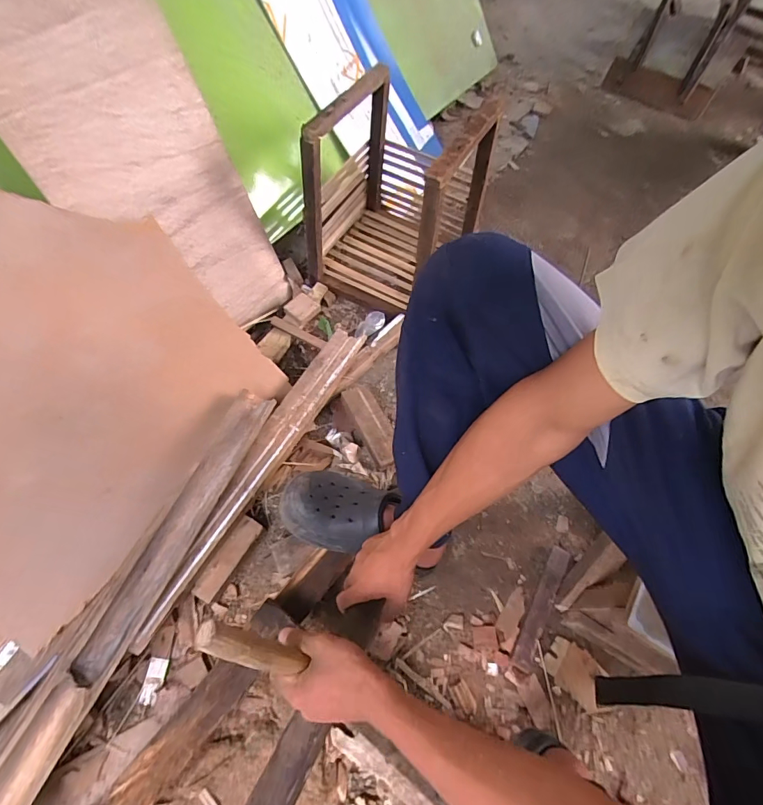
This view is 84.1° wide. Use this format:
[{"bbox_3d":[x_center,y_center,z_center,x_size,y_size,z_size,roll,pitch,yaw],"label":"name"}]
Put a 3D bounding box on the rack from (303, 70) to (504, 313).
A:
[{"bbox_3d":[0.025,-0.444,0.915,0.314,0.382,0.329,25,65,11],"label":"rack"}]

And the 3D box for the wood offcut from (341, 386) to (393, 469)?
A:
[{"bbox_3d":[-0.020,0.041,0.844,0.062,0.040,0.183,-24,66,-14],"label":"wood offcut"}]

